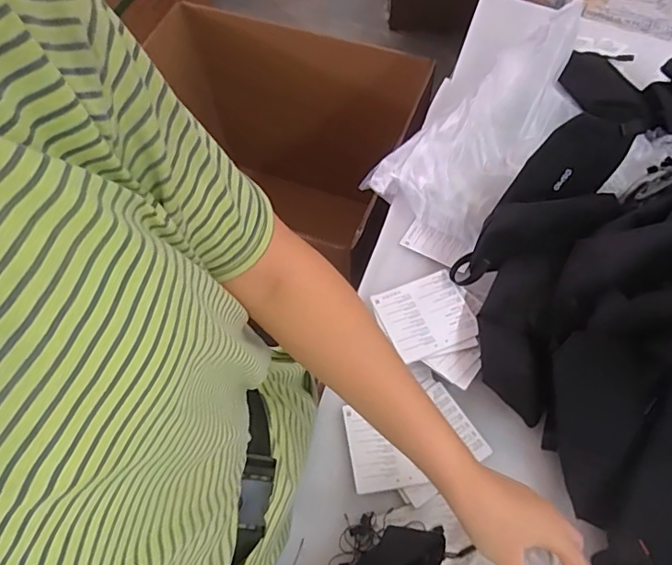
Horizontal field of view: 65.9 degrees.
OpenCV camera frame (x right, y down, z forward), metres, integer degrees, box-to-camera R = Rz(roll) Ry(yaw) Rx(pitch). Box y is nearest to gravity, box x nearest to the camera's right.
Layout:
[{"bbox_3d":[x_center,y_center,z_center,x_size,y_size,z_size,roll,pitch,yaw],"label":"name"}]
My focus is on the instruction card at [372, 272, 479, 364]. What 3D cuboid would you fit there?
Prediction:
[{"bbox_3d":[0.102,0.037,0.597,0.093,0.006,0.090,-22,65,-5],"label":"instruction card"}]

